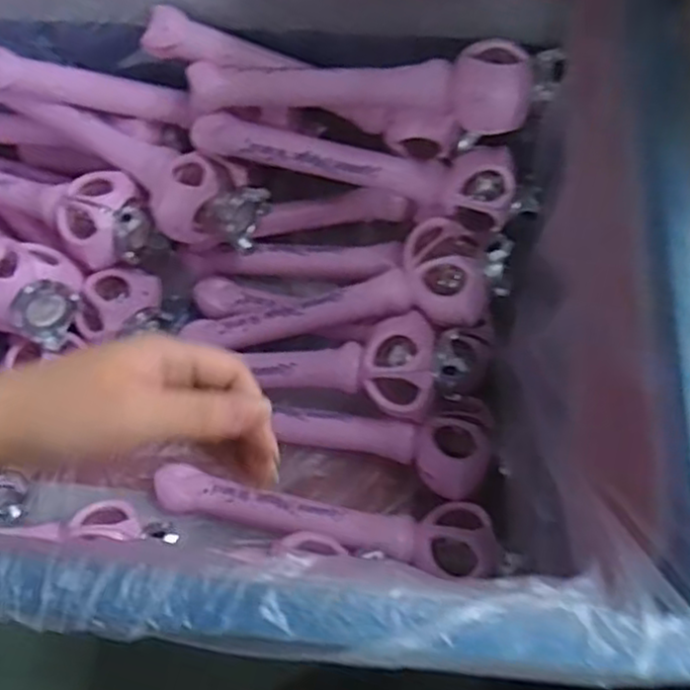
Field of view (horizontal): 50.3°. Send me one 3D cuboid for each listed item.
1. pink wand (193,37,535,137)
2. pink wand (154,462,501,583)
[{"bbox_3d":[0.014,-0.262,0.727,0.333,0.068,0.063,7,65,4],"label":"pink wand"},{"bbox_3d":[-0.021,0.162,0.715,0.334,0.042,0.067,13,65,7],"label":"pink wand"}]

